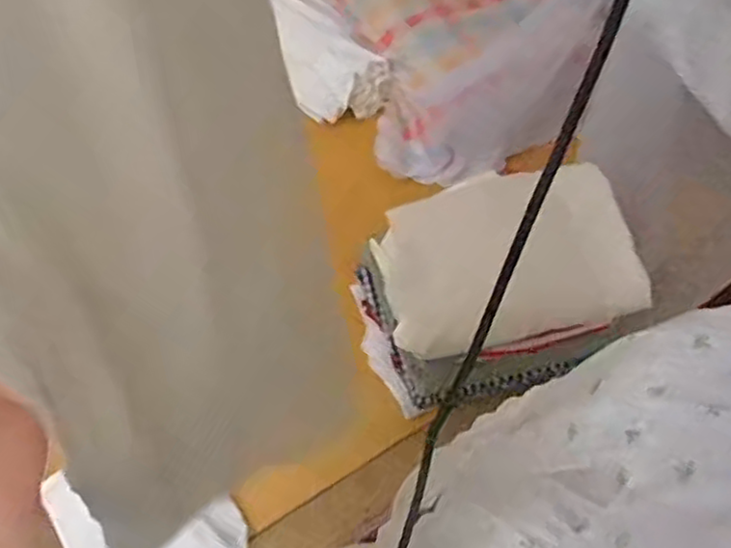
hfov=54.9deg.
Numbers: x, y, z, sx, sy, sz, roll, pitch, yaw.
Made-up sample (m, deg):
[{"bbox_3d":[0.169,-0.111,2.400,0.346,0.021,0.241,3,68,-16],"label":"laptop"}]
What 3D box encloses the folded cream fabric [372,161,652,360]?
[{"bbox_3d":[0.155,-0.022,0.785,0.264,0.048,0.192,-14,73,3],"label":"folded cream fabric"}]

